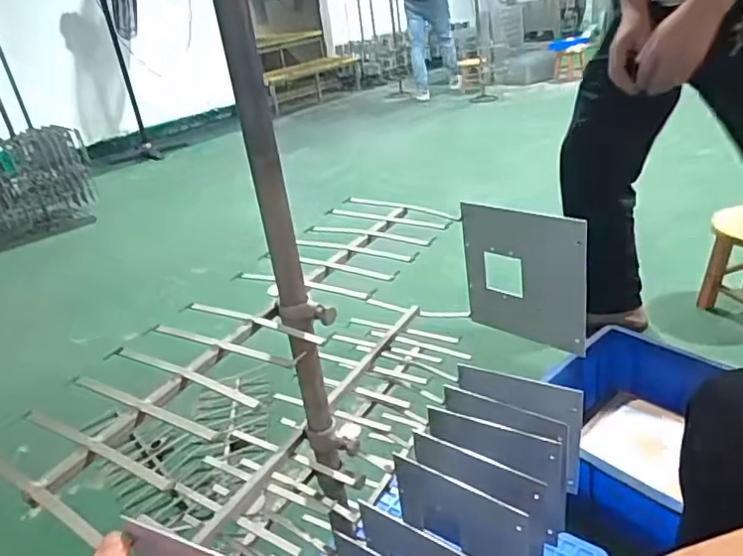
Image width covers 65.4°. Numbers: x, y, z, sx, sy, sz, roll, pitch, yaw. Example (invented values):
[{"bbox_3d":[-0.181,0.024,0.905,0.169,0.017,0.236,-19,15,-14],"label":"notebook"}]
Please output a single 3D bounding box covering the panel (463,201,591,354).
[{"bbox_3d":[0.177,-0.002,0.681,0.151,0.171,0.009,17,39,39],"label":"panel"}]

